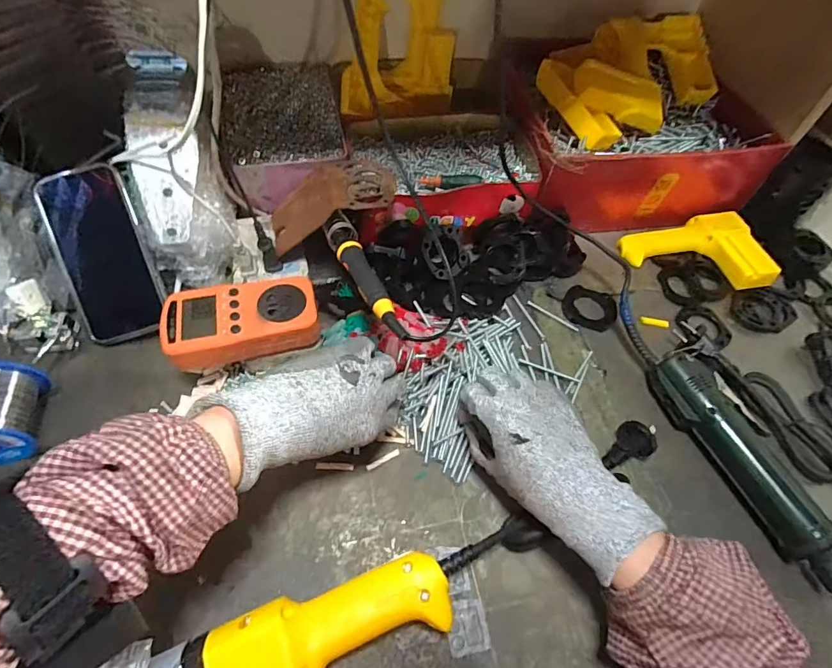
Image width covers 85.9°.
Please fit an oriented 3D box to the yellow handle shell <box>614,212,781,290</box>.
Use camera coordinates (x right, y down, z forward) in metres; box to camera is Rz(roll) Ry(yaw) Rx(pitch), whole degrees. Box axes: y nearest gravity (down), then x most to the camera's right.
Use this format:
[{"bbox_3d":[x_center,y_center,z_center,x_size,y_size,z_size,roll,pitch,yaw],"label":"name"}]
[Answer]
[{"bbox_3d":[0.341,-0.114,0.546,0.163,0.042,0.100,19,57,9],"label":"yellow handle shell"}]

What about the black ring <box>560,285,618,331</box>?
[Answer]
[{"bbox_3d":[0.193,-0.029,0.499,0.057,0.009,0.052,2,56,-3],"label":"black ring"}]

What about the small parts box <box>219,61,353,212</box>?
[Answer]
[{"bbox_3d":[-0.160,-0.251,0.547,0.135,0.057,0.211,-7,57,-9],"label":"small parts box"}]

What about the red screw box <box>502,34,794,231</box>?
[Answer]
[{"bbox_3d":[0.272,-0.255,0.578,0.299,0.093,0.228,-5,57,-7],"label":"red screw box"}]

